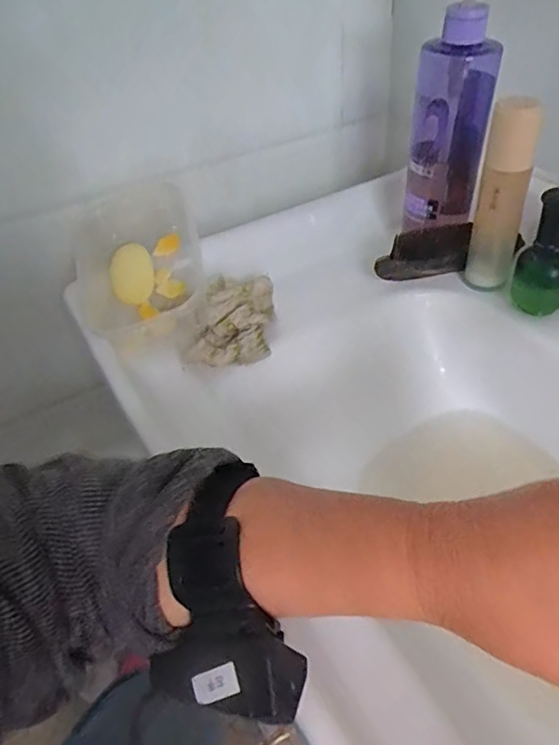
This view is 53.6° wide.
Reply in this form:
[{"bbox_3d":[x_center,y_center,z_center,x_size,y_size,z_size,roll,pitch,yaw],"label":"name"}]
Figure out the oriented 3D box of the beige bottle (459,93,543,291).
[{"bbox_3d":[0.198,-0.152,0.494,0.039,0.165,0.033,18,47,23],"label":"beige bottle"}]

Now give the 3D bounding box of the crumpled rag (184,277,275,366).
[{"bbox_3d":[-0.042,-0.042,0.505,0.070,0.052,0.092,-1,42,4],"label":"crumpled rag"}]

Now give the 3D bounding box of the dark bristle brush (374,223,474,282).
[{"bbox_3d":[0.143,-0.114,0.550,0.101,0.054,0.016,-17,44,-13],"label":"dark bristle brush"}]

